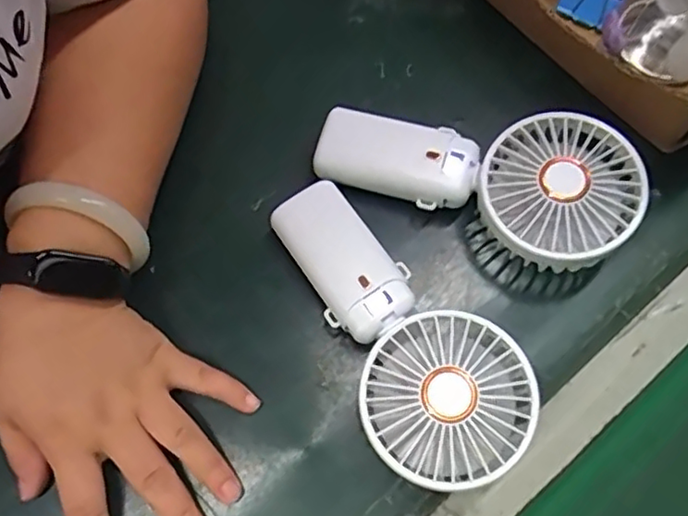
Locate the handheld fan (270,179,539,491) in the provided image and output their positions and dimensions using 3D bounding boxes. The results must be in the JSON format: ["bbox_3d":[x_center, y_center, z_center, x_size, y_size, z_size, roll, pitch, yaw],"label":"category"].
[{"bbox_3d":[0.018,0.041,0.343,0.087,0.050,0.183,-43,78,-11],"label":"handheld fan"}]

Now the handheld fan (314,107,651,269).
[{"bbox_3d":[0.077,-0.055,0.370,0.179,0.050,0.085,28,76,8],"label":"handheld fan"}]

